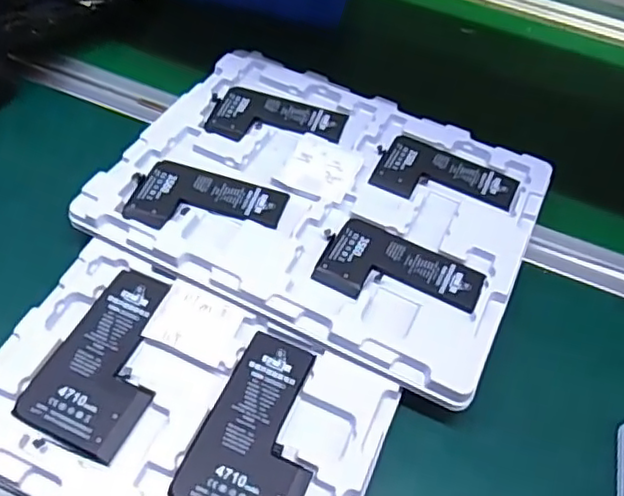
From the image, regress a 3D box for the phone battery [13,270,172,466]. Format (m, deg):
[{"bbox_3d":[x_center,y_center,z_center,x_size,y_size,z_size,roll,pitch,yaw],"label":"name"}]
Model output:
[{"bbox_3d":[-0.113,0.062,0.362,0.063,0.005,0.108,21,51,10],"label":"phone battery"}]

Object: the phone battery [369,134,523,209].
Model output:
[{"bbox_3d":[0.097,-0.048,0.459,0.097,0.007,0.060,24,52,13],"label":"phone battery"}]

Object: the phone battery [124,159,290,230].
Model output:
[{"bbox_3d":[-0.070,-0.030,0.420,0.098,0.007,0.060,15,50,6],"label":"phone battery"}]

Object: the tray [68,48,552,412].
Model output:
[{"bbox_3d":[0.011,-0.042,0.436,0.276,0.016,0.214,23,52,12],"label":"tray"}]

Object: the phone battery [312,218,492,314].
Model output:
[{"bbox_3d":[0.057,0.017,0.401,0.100,0.006,0.059,23,51,12],"label":"phone battery"}]

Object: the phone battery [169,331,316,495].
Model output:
[{"bbox_3d":[-0.026,0.100,0.345,0.064,0.008,0.106,19,51,9],"label":"phone battery"}]

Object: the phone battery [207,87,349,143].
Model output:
[{"bbox_3d":[-0.027,-0.097,0.482,0.100,0.004,0.060,15,51,3],"label":"phone battery"}]

